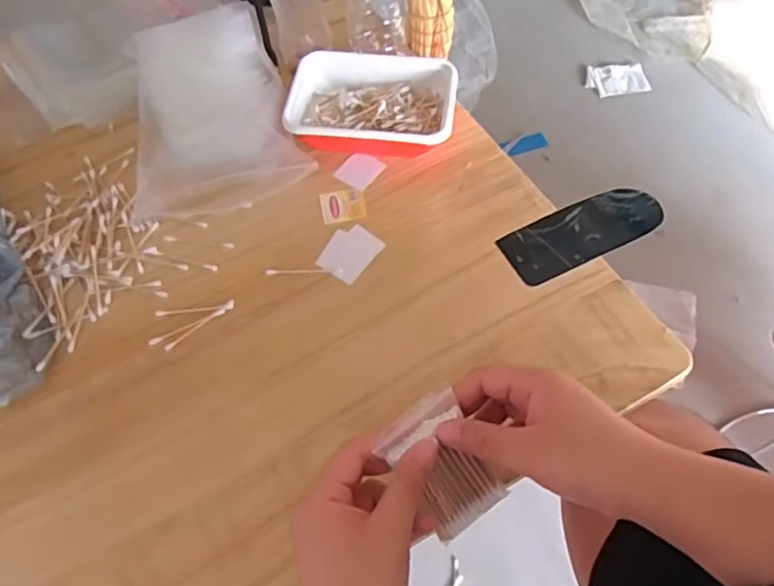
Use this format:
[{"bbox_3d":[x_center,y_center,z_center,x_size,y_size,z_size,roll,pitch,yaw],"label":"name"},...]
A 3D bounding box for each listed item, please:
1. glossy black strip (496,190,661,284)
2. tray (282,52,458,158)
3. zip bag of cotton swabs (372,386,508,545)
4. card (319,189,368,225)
[{"bbox_3d":[0.183,-0.058,0.586,0.157,0.006,0.059,-23,61,-10],"label":"glossy black strip"},{"bbox_3d":[-0.013,-0.192,0.654,0.167,0.045,0.115,4,60,7],"label":"tray"},{"bbox_3d":[0.038,0.114,0.415,0.056,0.009,0.084,-34,91,-16],"label":"zip bag of cotton swabs"},{"bbox_3d":[-0.043,-0.086,0.620,0.042,0.004,0.036,-10,65,-7],"label":"card"}]

